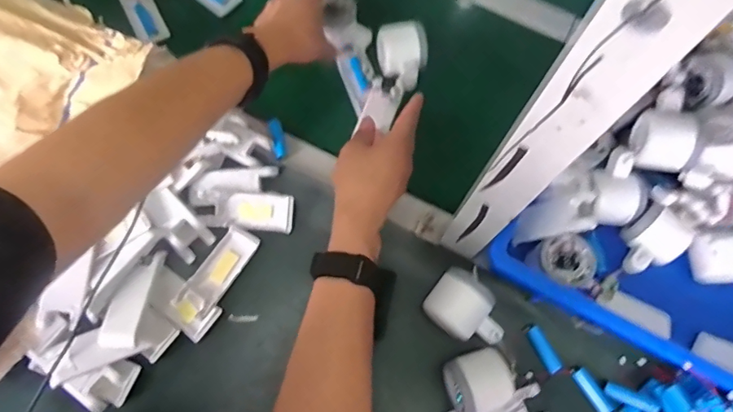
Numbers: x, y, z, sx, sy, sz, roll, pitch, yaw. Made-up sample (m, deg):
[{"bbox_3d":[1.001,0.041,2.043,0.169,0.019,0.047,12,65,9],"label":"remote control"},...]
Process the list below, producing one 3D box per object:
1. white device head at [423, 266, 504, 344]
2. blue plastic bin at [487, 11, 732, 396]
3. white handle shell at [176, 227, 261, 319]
[{"bbox_3d":[0.106,0.106,0.498,0.081,0.031,0.066,38,74,11],"label":"white device head"},{"bbox_3d":[0.403,-0.069,0.542,0.355,0.095,0.528,29,73,8],"label":"blue plastic bin"},{"bbox_3d":[-0.158,0.069,0.523,0.039,0.011,0.098,31,73,9],"label":"white handle shell"}]

